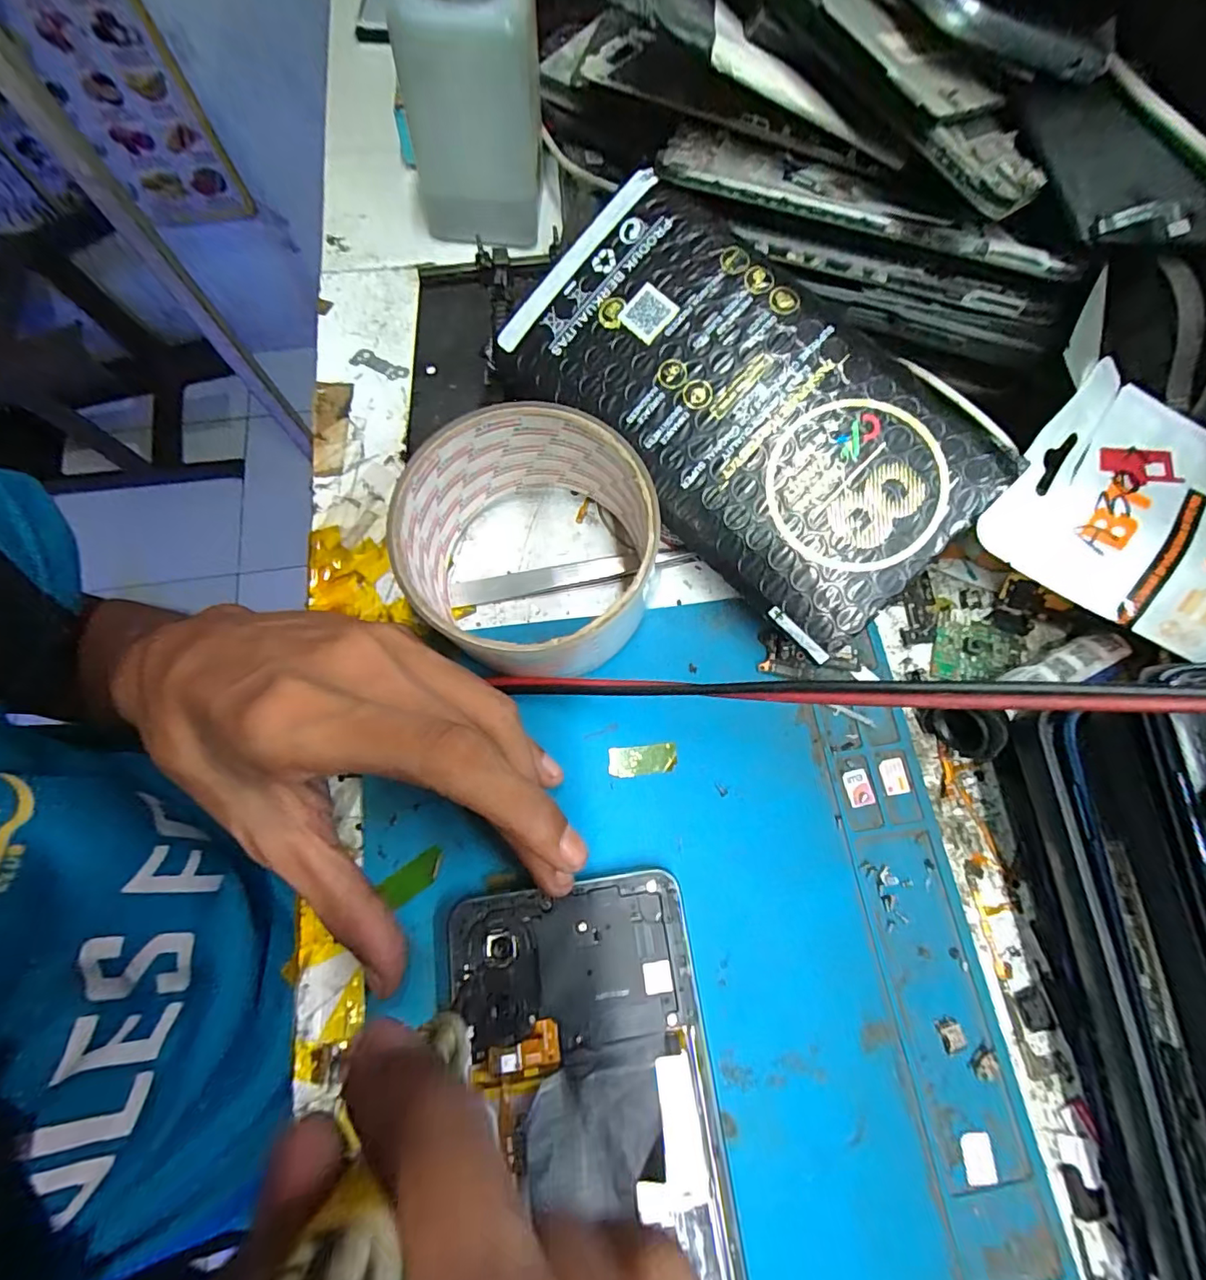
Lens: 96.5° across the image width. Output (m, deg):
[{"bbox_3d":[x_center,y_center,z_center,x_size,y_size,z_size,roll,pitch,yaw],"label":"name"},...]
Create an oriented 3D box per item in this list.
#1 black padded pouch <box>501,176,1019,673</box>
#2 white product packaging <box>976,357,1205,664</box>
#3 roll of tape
[{"bbox_3d":[0.045,-0.080,0.185,0.165,0.006,0.088,43,97,8],"label":"black padded pouch"},{"bbox_3d":[0.186,-0.036,0.173,0.103,0.012,0.072,32,85,10],"label":"white product packaging"},{"bbox_3d":[-0.025,-0.030,0.186,0.080,0.057,0.078,1,72,-2],"label":"roll of tape"}]

